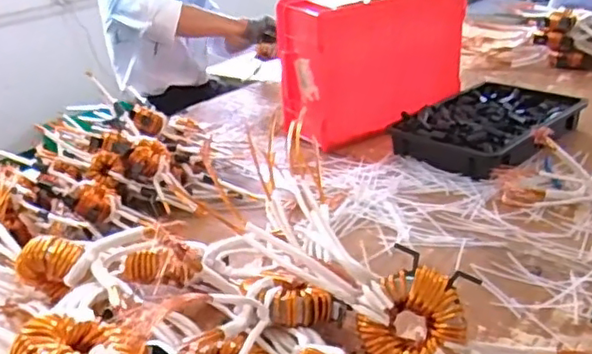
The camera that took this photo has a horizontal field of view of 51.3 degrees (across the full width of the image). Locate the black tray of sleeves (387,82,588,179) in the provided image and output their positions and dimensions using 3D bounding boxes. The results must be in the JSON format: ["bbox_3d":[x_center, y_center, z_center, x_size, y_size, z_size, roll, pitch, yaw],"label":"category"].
[{"bbox_3d":[0.399,-0.114,1.239,0.389,0.070,0.253,-25,33,-34],"label":"black tray of sleeves"}]

